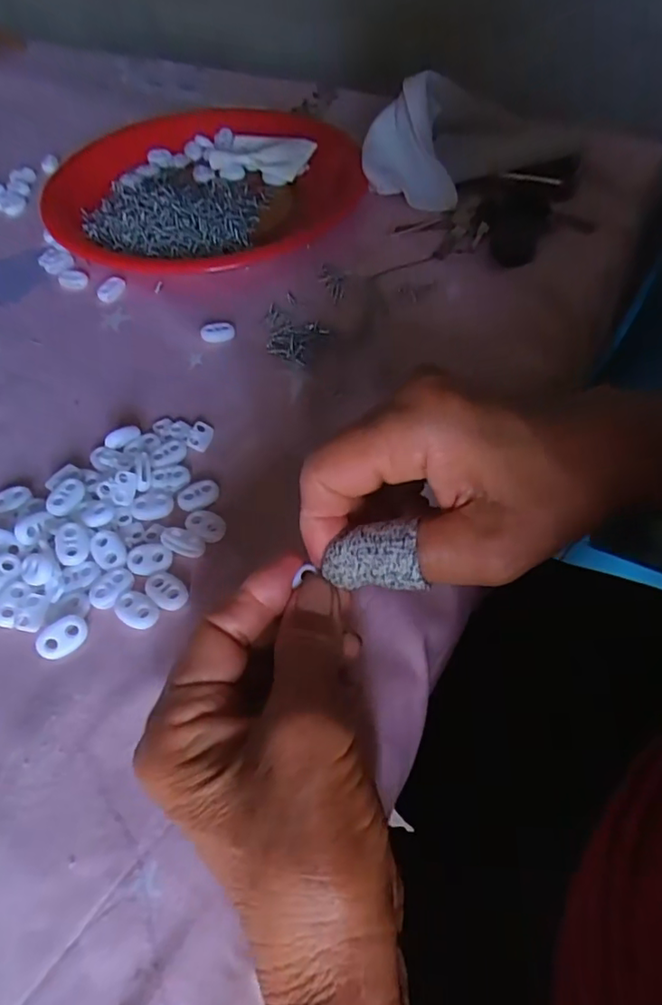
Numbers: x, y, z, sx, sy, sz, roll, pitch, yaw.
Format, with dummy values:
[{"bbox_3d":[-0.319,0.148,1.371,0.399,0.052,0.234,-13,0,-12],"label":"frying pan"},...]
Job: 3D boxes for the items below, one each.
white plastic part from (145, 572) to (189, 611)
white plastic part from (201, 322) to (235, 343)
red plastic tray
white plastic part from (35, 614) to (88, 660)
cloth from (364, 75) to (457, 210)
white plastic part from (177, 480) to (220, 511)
[{"bbox_3d":[-0.079,0.041,0.278,0.023,0.004,0.014,32,62,23],"label":"white plastic part"},{"bbox_3d":[-0.076,-0.114,0.391,0.022,0.009,0.014,-7,54,-3],"label":"white plastic part"},{"bbox_3d":[-0.100,-0.259,0.483,0.250,0.033,0.228,-24,57,-15],"label":"red plastic tray"},{"bbox_3d":[-0.121,0.061,0.265,0.023,0.008,0.014,-39,62,-23],"label":"white plastic part"},{"bbox_3d":[0.065,-0.279,0.453,0.080,0.080,0.056,16,57,13],"label":"cloth"},{"bbox_3d":[-0.071,-0.005,0.311,0.022,0.004,0.017,-18,56,-11],"label":"white plastic part"}]

